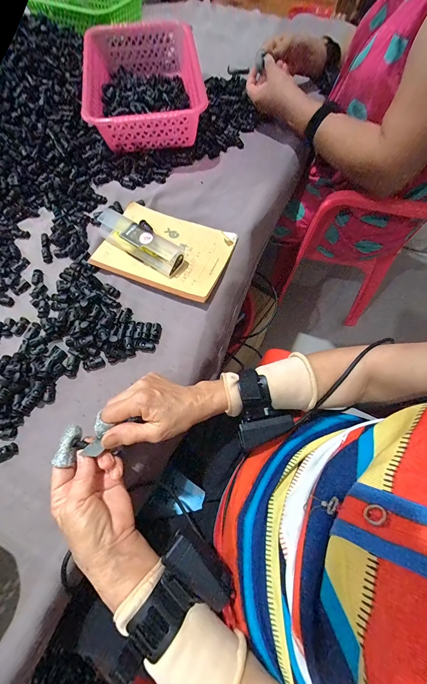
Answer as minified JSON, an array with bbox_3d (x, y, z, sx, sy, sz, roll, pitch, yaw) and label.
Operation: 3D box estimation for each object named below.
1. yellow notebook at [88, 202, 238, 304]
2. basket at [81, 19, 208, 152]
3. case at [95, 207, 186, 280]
[{"bbox_3d":[-0.080,-0.154,0.444,0.202,0.011,0.140,22,66,9],"label":"yellow notebook"},{"bbox_3d":[-0.138,-0.505,0.548,0.214,0.092,0.298,-7,68,-5],"label":"basket"},{"bbox_3d":[-0.120,-0.163,0.435,0.156,0.034,0.044,33,69,14],"label":"case"}]

